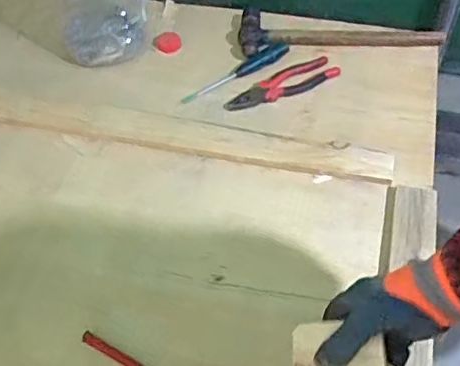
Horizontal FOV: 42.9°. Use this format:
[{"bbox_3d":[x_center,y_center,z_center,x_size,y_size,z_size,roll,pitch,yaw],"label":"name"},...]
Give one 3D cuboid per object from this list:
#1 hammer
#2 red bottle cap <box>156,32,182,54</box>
[{"bbox_3d":[0.177,-0.246,0.950,0.317,0.024,0.081,0,54,0],"label":"hammer"},{"bbox_3d":[-0.099,-0.229,0.957,0.040,0.009,0.039,0,54,0],"label":"red bottle cap"}]

